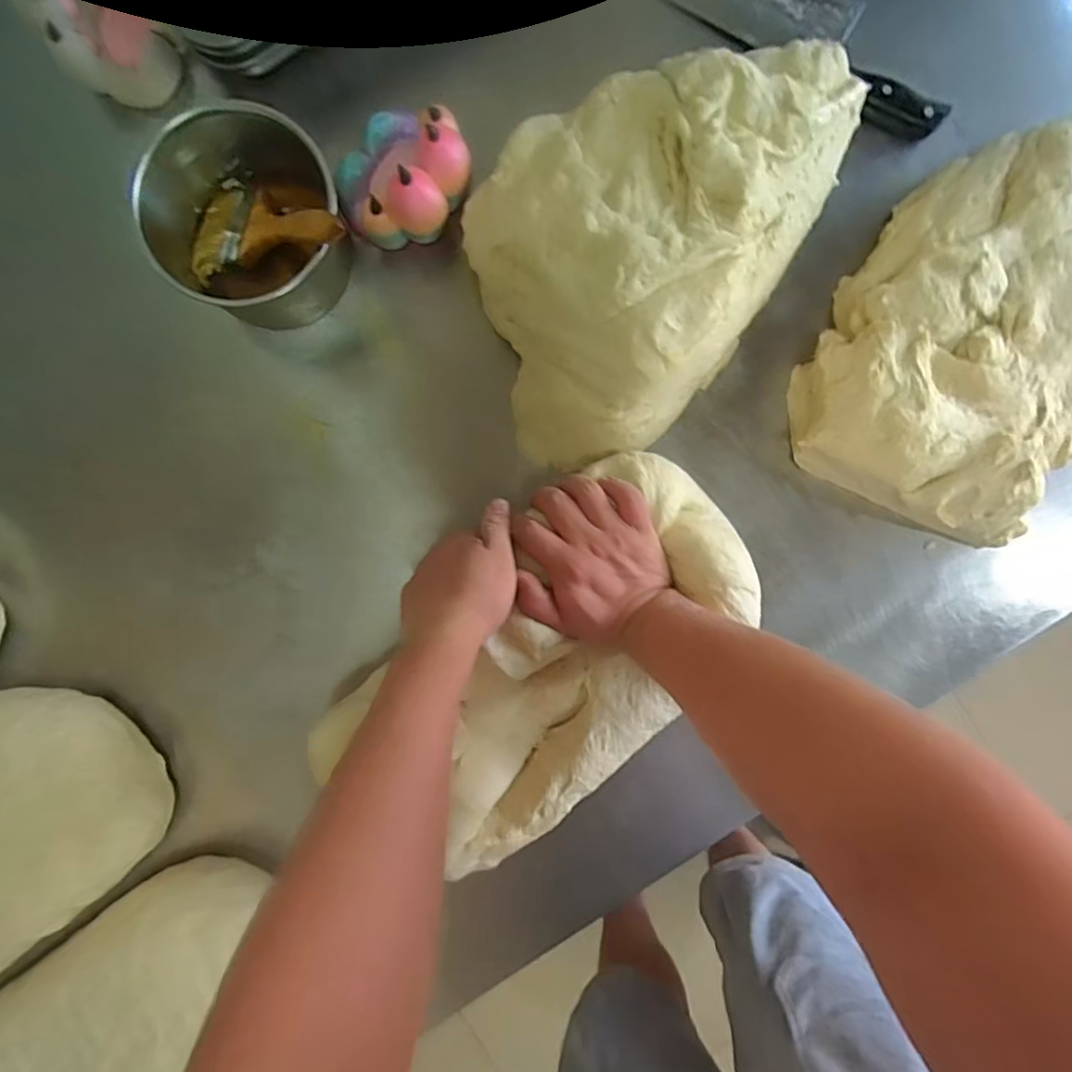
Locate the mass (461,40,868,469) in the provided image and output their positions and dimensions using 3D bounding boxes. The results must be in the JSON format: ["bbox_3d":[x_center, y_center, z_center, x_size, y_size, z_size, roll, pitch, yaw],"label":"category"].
[{"bbox_3d":[0.133,-0.248,0.497,0.363,0.117,0.288,-16,91,-1],"label":"mass"}]

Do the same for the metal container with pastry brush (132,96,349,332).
[{"bbox_3d":[-0.229,-0.255,0.498,0.147,0.139,0.148,0,91,-1],"label":"metal container with pastry brush"}]

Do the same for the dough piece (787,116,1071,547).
[{"bbox_3d":[0.437,-0.174,0.515,0.307,0.086,0.364,30,90,-2],"label":"dough piece"}]

